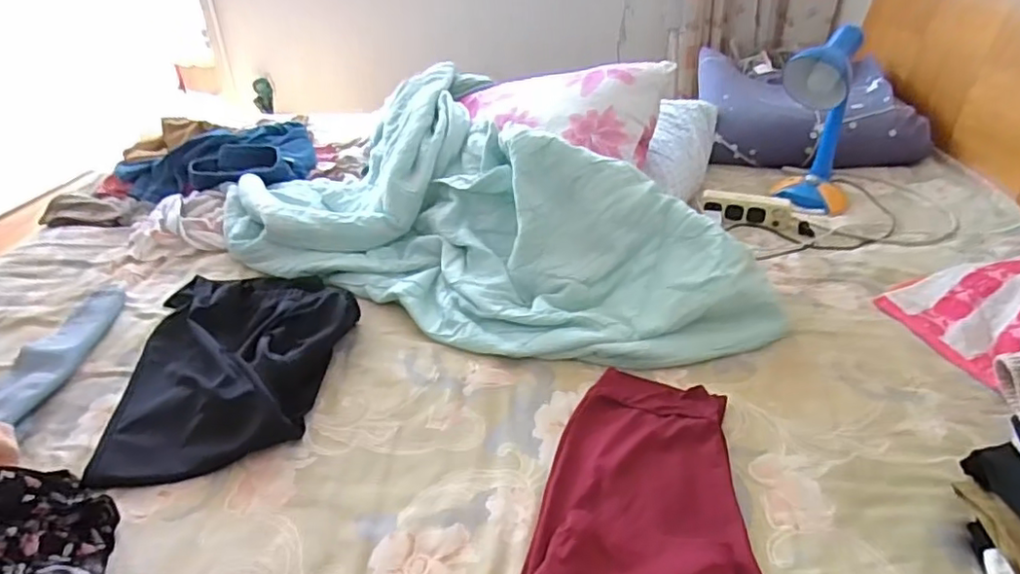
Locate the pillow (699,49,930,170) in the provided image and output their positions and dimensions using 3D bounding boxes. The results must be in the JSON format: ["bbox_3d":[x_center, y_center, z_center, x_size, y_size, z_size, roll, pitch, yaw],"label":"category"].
[{"bbox_3d":[0.739,-0.455,1.586,0.479,0.157,0.452,3,33,7],"label":"pillow"}]

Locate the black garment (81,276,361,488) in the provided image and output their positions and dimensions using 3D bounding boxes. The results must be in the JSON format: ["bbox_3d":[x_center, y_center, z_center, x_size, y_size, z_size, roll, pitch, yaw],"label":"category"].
[{"bbox_3d":[-0.390,0.082,0.909,0.318,0.058,0.432,-9,33,-10],"label":"black garment"}]

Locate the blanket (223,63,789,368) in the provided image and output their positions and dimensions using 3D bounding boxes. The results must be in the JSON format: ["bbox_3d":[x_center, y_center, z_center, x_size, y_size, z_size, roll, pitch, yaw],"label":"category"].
[{"bbox_3d":[-0.088,-0.111,1.056,0.570,0.207,0.917,-24,39,-31],"label":"blanket"}]

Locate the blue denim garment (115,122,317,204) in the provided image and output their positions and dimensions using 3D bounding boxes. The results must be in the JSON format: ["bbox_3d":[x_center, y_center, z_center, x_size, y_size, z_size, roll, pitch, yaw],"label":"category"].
[{"bbox_3d":[-0.656,-0.280,1.412,0.413,0.089,0.295,-17,36,-22],"label":"blue denim garment"}]

